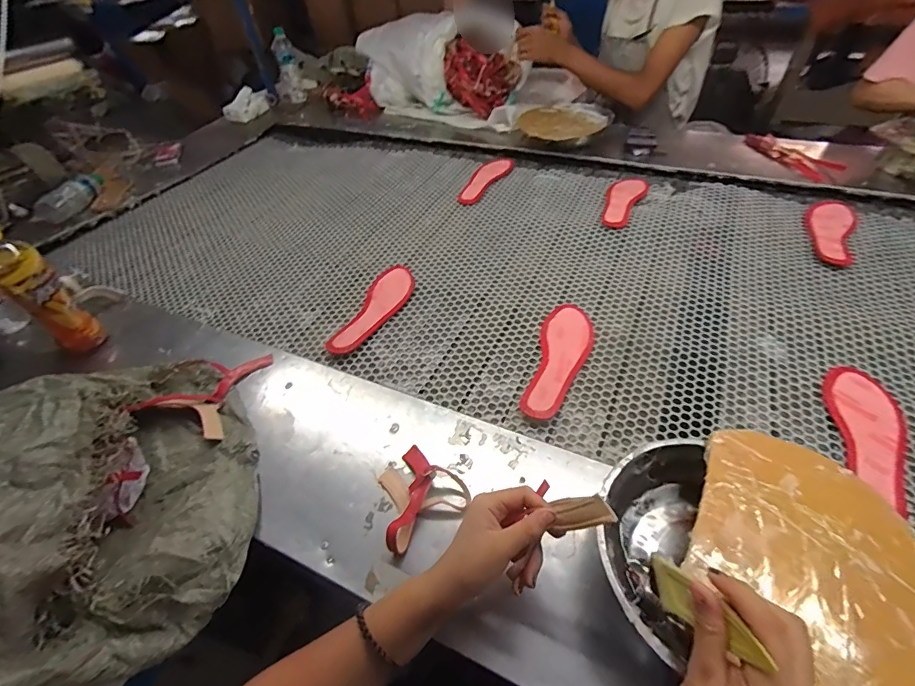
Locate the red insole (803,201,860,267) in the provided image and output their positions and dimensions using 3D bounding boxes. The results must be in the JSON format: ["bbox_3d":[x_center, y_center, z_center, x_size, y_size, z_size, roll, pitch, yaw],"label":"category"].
[{"bbox_3d":[0.728,-0.224,0.833,0.087,0.015,0.237,26,55,27],"label":"red insole"}]

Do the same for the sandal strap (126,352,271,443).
[{"bbox_3d":[-0.352,0.058,0.610,0.117,0.053,0.164,6,48,12],"label":"sandal strap"}]

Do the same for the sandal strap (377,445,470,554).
[{"bbox_3d":[-0.054,0.170,0.491,0.102,0.031,0.102,-33,52,-22],"label":"sandal strap"}]

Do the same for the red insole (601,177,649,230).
[{"bbox_3d":[0.374,-0.327,0.967,0.078,0.013,0.237,22,53,25],"label":"red insole"}]

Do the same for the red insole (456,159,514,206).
[{"bbox_3d":[0.080,-0.425,1.098,0.077,0.009,0.243,15,51,20],"label":"red insole"}]

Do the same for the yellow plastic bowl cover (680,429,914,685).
[{"bbox_3d":[0.305,0.186,0.360,0.188,0.008,0.227,25,50,21],"label":"yellow plastic bowl cover"}]

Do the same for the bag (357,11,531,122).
[{"bbox_3d":[-0.078,-0.895,1.386,0.529,0.246,0.304,26,55,27],"label":"bag"}]

